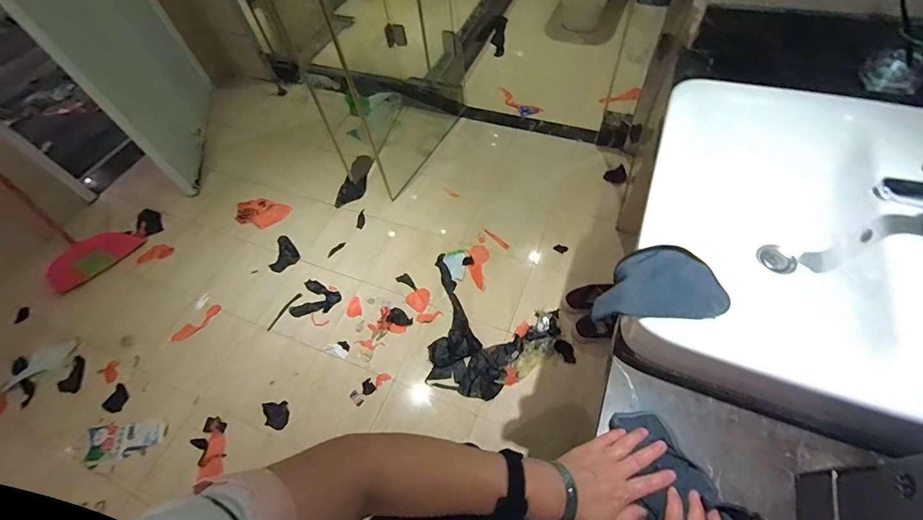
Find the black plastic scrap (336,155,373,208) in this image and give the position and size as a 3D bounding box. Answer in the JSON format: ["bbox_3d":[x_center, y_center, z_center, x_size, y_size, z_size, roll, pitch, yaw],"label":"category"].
[{"bbox_3d":[-0.479,-0.374,1.828,0.107,0.015,0.323,8,59,11],"label":"black plastic scrap"}]

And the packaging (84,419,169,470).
[{"bbox_3d":[-1.092,0.585,1.295,0.244,0.018,0.126,-13,57,-3],"label":"packaging"}]

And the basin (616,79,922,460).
[{"bbox_3d":[0.515,-0.033,0.623,0.428,0.169,0.547,13,60,14],"label":"basin"}]

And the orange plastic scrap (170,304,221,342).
[{"bbox_3d":[-1.009,0.244,1.513,0.197,0.014,0.056,-38,62,-17],"label":"orange plastic scrap"}]

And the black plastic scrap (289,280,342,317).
[{"bbox_3d":[-0.551,0.156,1.520,0.173,0.014,0.152,12,59,13],"label":"black plastic scrap"}]

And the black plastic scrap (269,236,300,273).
[{"bbox_3d":[-0.749,-0.022,1.651,0.120,0.017,0.152,-35,61,-16],"label":"black plastic scrap"}]

